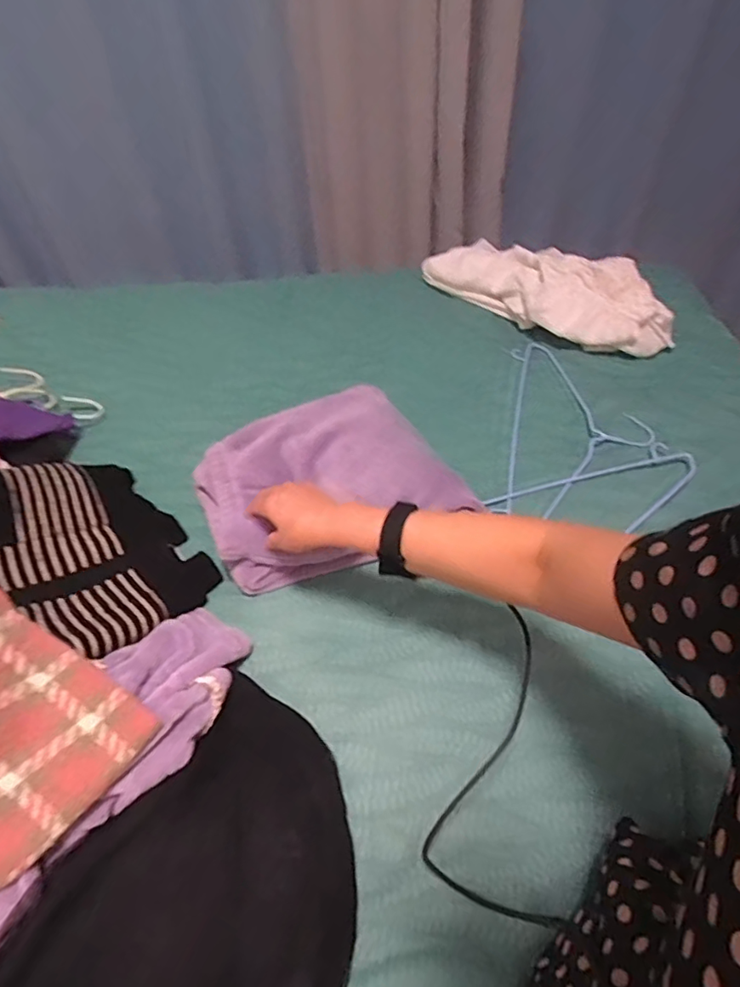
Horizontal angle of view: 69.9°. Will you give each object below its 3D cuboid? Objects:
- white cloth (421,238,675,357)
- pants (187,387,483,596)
[{"bbox_3d":[0.320,-0.397,0.982,0.161,0.110,0.476,-39,58,-25],"label":"white cloth"},{"bbox_3d":[-0.061,-0.025,0.725,0.319,0.065,0.261,-22,52,-14],"label":"pants"}]

